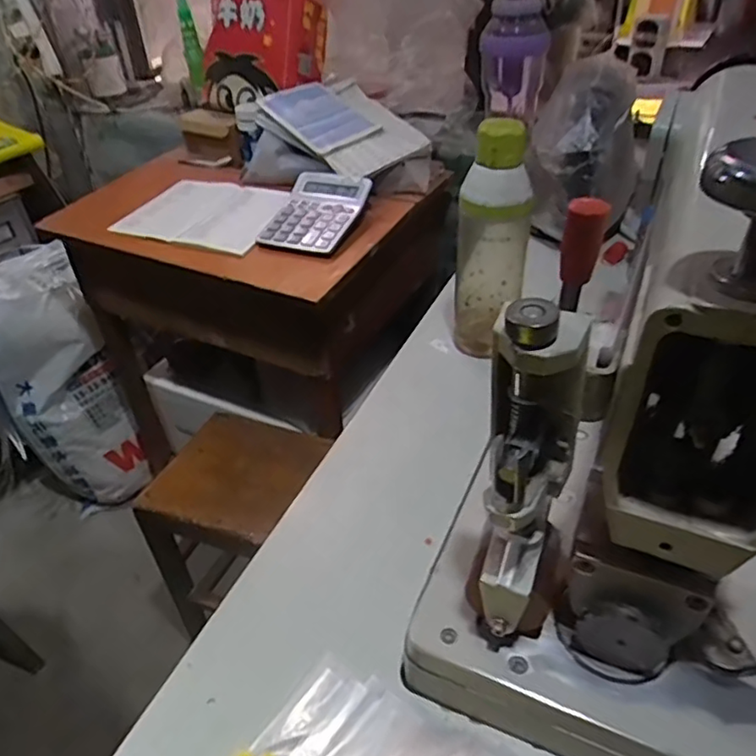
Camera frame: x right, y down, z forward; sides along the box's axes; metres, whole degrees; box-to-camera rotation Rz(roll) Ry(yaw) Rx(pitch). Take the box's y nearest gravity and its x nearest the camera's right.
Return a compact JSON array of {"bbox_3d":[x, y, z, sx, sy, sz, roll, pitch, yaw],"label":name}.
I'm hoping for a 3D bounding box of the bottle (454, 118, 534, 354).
[{"bbox_3d":[0.121,-0.141,0.650,0.072,0.252,0.065,3,37,8],"label":"bottle"}]

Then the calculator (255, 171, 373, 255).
[{"bbox_3d":[-0.096,-0.258,0.938,0.132,0.017,0.175,10,56,21],"label":"calculator"}]

